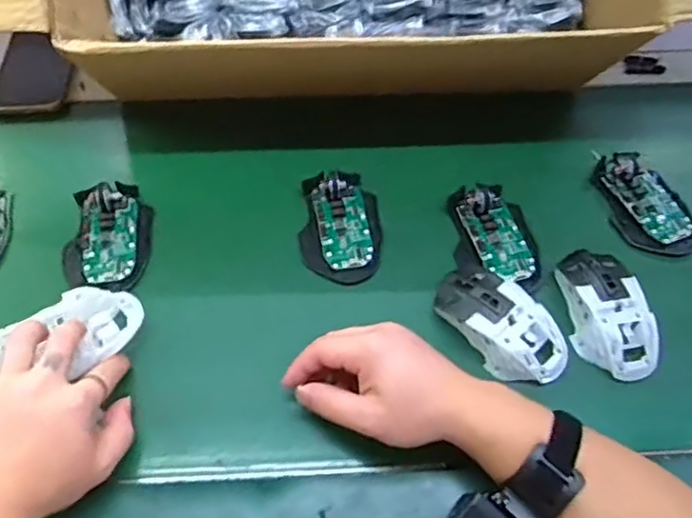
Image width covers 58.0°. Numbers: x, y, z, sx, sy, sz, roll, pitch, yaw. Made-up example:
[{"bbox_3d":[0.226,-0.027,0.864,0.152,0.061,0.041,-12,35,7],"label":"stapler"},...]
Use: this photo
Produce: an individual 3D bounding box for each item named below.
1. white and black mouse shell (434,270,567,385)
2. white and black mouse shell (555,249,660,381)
[{"bbox_3d":[0.129,0.051,0.513,0.059,0.037,0.113,-32,64,-20],"label":"white and black mouse shell"},{"bbox_3d":[0.219,0.041,0.522,0.065,0.035,0.117,-8,58,-6],"label":"white and black mouse shell"}]

